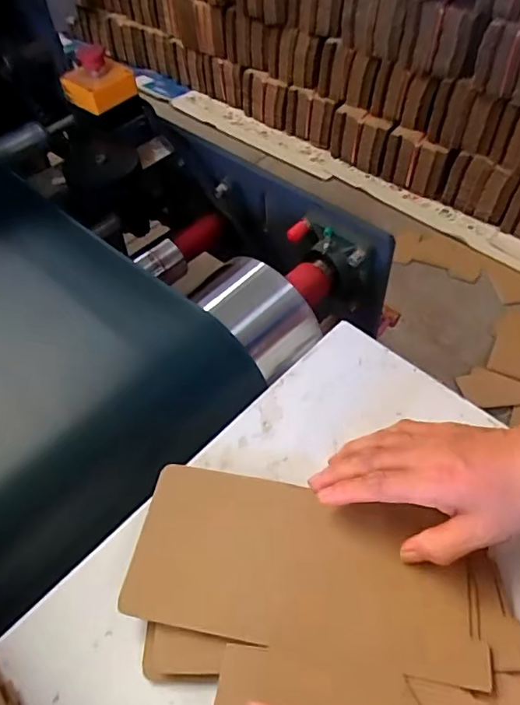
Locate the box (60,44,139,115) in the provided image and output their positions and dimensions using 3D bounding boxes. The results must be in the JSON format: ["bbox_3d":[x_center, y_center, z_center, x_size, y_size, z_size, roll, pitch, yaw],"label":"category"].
[{"bbox_3d":[-0.211,-0.359,0.686,0.082,0.065,0.057,-38,60,-22],"label":"box"}]

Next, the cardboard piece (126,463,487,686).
[{"bbox_3d":[0.030,0.149,0.379,0.236,0.009,0.111,8,52,7],"label":"cardboard piece"}]

